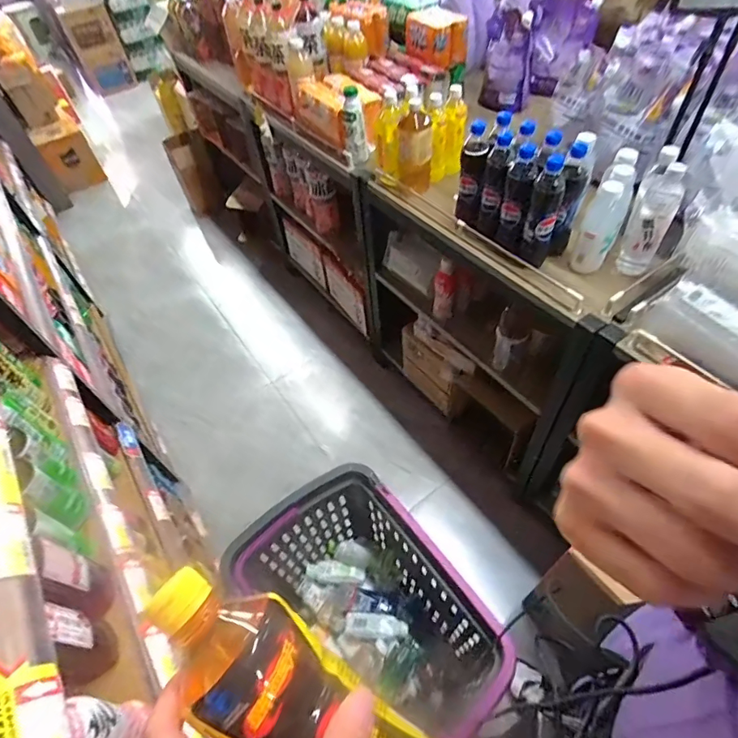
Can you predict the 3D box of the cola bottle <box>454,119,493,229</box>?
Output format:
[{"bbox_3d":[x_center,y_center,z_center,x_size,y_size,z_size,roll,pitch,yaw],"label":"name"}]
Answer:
[{"bbox_3d":[0.232,-0.434,1.010,0.059,0.207,0.067,5,52,10],"label":"cola bottle"}]

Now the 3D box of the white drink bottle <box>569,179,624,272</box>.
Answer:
[{"bbox_3d":[0.461,-0.278,0.910,0.062,0.181,0.071,22,57,22],"label":"white drink bottle"}]

